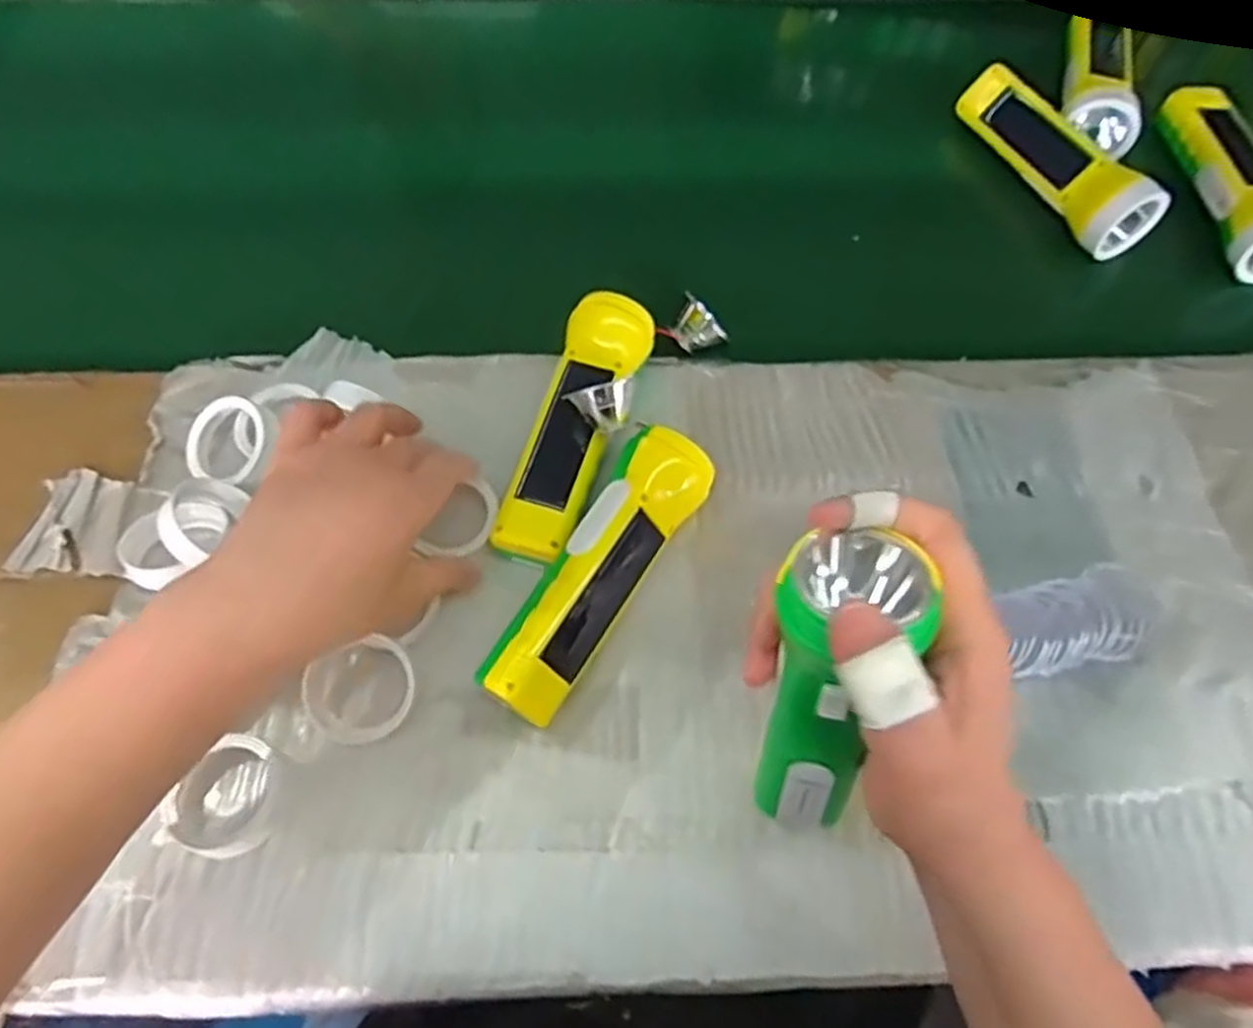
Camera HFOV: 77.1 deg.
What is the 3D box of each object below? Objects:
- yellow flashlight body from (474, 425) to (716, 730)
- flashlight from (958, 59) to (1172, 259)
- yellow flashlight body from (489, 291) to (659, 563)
[{"bbox_3d":[-0.014,0.030,0.406,0.042,0.045,0.161,31,67,13],"label":"yellow flashlight body"},{"bbox_3d":[0.305,-0.258,0.564,0.051,0.045,0.170,-25,67,-14],"label":"flashlight"},{"bbox_3d":[-0.028,-0.050,0.449,0.052,0.040,0.169,18,64,8],"label":"yellow flashlight body"}]

